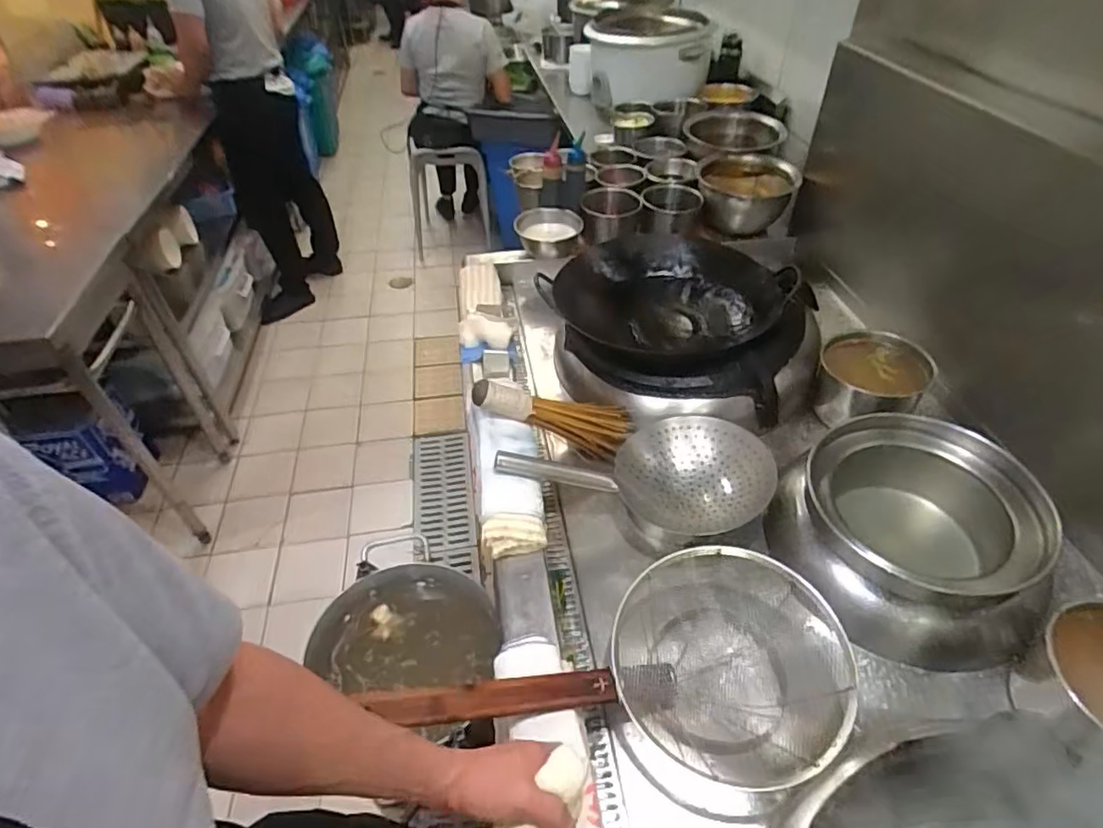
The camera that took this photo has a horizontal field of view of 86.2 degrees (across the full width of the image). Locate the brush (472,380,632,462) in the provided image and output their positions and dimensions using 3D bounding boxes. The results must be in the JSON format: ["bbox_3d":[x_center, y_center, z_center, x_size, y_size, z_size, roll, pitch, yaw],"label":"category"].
[{"bbox_3d":[-0.002,-0.001,1.044,0.281,0.085,0.073,18,41,-19],"label":"brush"}]

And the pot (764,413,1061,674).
[{"bbox_3d":[0.523,0.168,0.877,0.334,0.183,0.301,25,50,25],"label":"pot"}]

